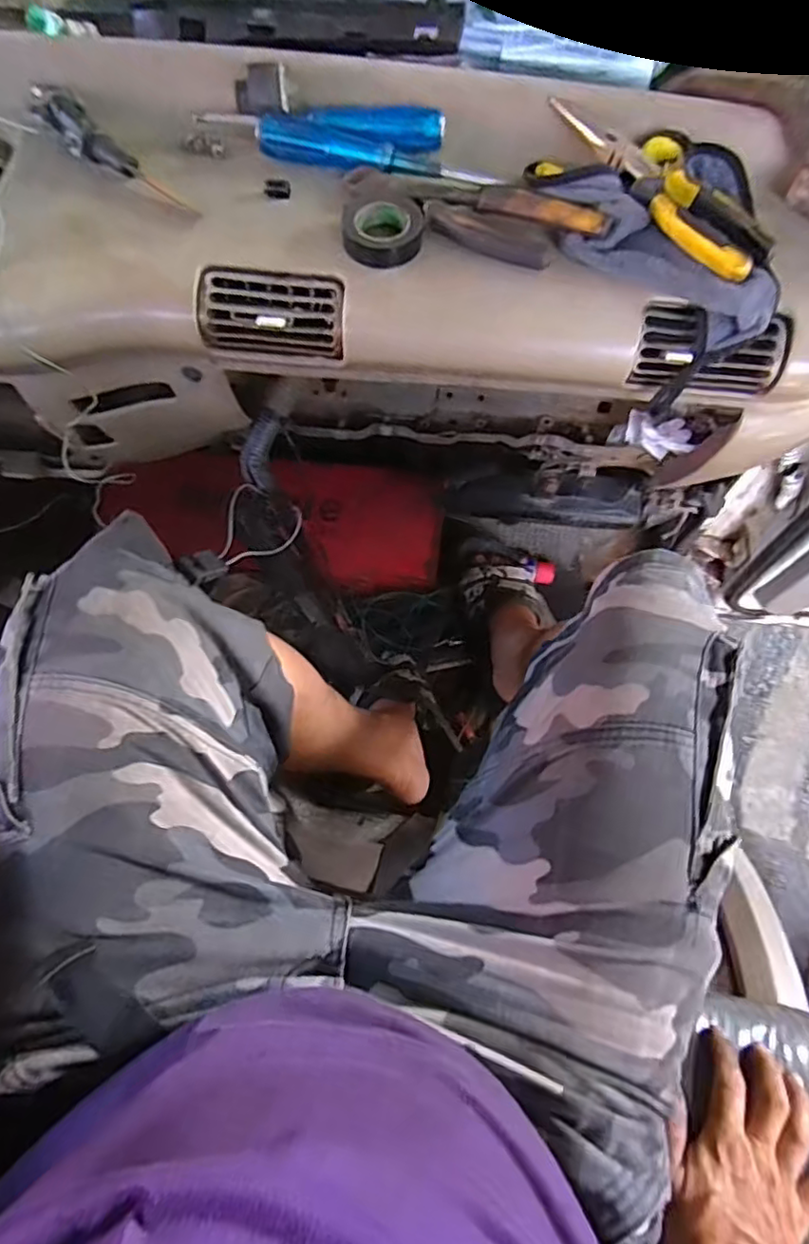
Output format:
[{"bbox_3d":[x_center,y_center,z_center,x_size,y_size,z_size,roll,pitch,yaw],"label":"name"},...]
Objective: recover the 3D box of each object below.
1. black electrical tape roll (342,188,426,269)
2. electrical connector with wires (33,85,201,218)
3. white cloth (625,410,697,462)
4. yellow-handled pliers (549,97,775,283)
[{"bbox_3d":[-0.016,-0.294,0.464,0.058,0.023,0.053,0,68,0],"label":"black electrical tape roll"},{"bbox_3d":[-0.228,-0.363,0.484,0.167,0.014,0.036,39,72,0],"label":"electrical connector with wires"},{"bbox_3d":[0.254,-0.188,0.618,0.068,0.040,0.024,34,71,13],"label":"white cloth"},{"bbox_3d":[0.182,-0.317,0.454,0.050,0.025,0.192,-41,74,-15],"label":"yellow-handled pliers"}]

